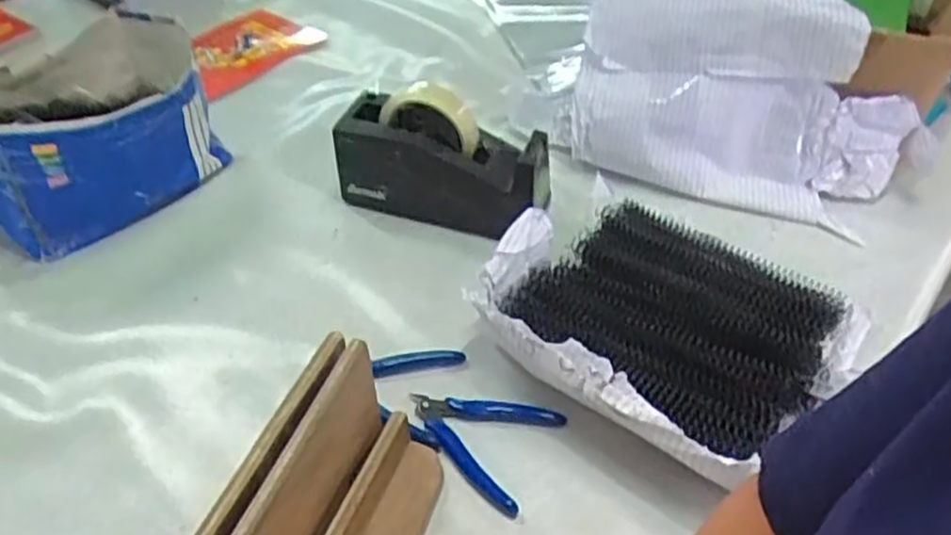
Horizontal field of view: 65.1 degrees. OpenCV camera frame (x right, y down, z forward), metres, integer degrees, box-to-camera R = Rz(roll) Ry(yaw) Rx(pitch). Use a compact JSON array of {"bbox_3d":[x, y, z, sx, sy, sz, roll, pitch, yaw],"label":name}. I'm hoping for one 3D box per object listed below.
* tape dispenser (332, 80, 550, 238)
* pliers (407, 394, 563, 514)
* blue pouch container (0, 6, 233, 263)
[{"bbox_3d":[-0.031,-0.102,0.721,0.202,0.111,0.077,10,46,9],"label":"tape dispenser"},{"bbox_3d":[0.000,0.125,0.574,0.112,0.009,0.087,23,49,21],"label":"pliers"},{"bbox_3d":[-0.388,-0.142,0.743,0.252,0.133,0.198,-33,56,-30],"label":"blue pouch container"}]

